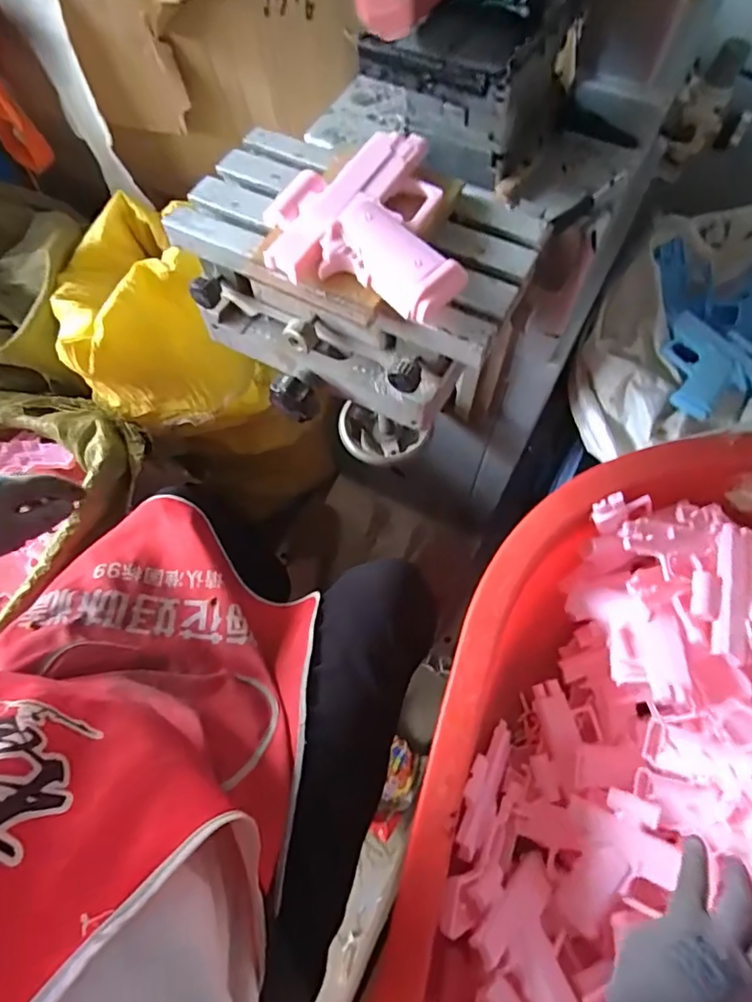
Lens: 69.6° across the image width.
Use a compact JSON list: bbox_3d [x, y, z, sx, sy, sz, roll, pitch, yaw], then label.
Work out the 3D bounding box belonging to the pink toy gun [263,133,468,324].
[{"bbox_3d":[0.005,-0.177,0.334,0.121,0.021,0.128,22,67,12],"label":"pink toy gun"}]

